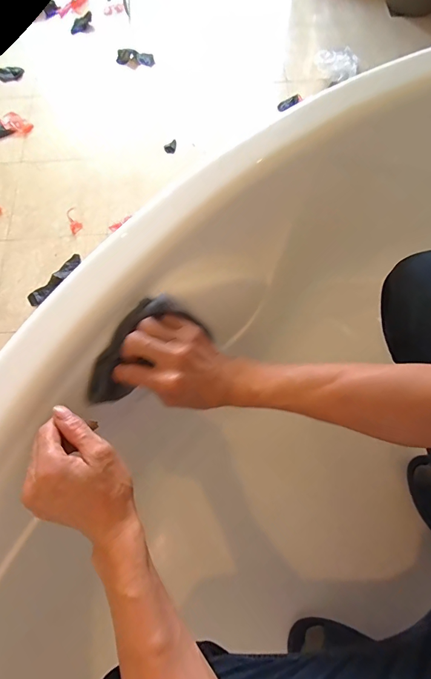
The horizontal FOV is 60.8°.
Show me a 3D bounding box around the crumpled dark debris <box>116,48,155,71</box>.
[{"bbox_3d":[-0.289,-1.019,1.328,0.132,0.026,0.097,-10,70,-3],"label":"crumpled dark debris"}]

